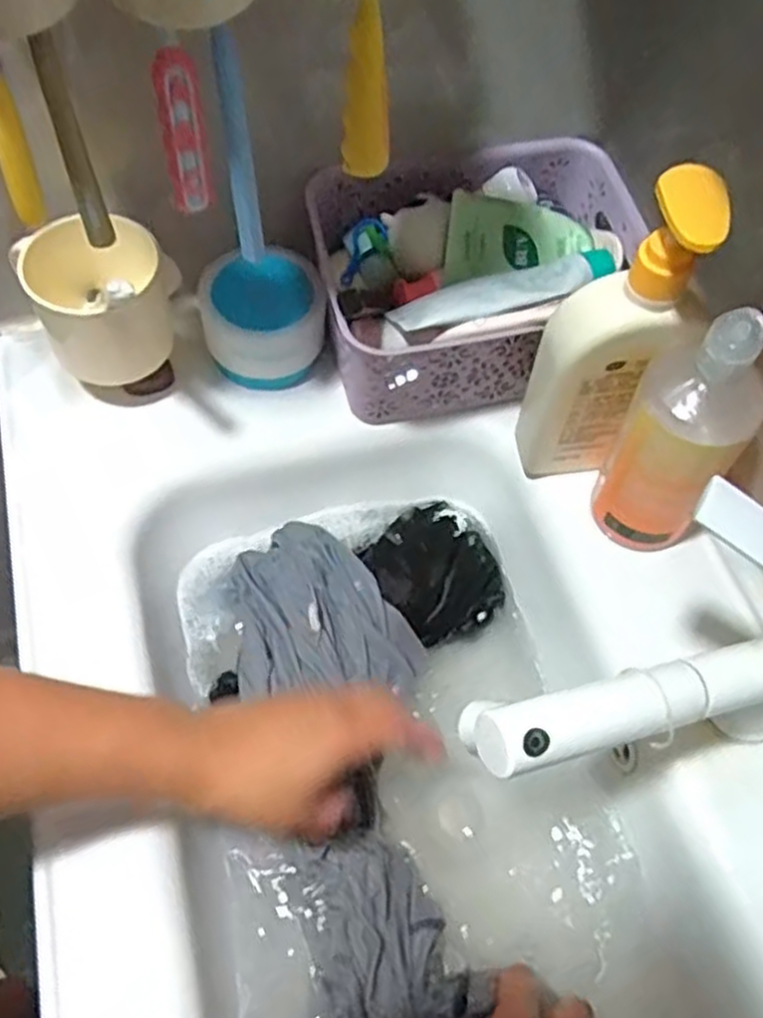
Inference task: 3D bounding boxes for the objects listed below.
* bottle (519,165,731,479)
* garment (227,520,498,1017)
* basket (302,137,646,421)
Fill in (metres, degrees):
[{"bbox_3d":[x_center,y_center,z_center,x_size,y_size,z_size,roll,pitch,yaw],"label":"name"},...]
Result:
[{"bbox_3d":[0.133,-0.094,0.470,0.073,0.227,0.047,19,59,7],"label":"bottle"},{"bbox_3d":[-0.010,0.184,0.502,0.116,0.057,0.370,-13,69,-8],"label":"garment"},{"bbox_3d":[0.072,-0.165,0.581,0.230,0.108,0.168,-7,60,-9],"label":"basket"}]

